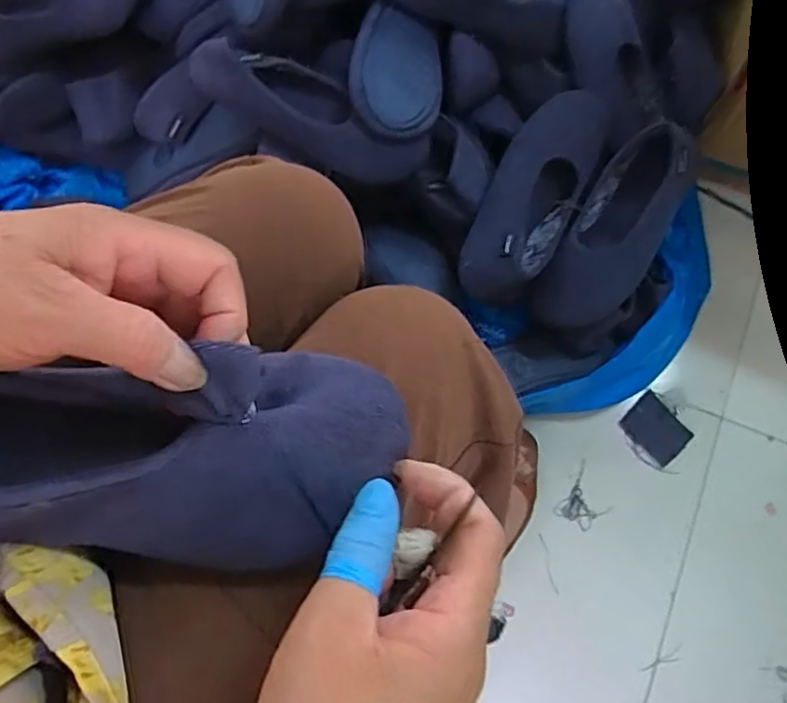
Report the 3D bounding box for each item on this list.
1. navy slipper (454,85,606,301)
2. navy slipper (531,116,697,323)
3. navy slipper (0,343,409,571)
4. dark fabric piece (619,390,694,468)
[{"bbox_3d":[0.153,-0.168,0.702,0.096,0.086,0.254,28,88,7],"label":"navy slipper"},{"bbox_3d":[0.243,-0.130,0.682,0.095,0.059,0.233,33,90,7],"label":"navy slipper"},{"bbox_3d":[-0.109,0.043,0.247,0.223,0.065,0.083,1,75,-12],"label":"navy slipper"},{"bbox_3d":[0.328,0.097,0.785,0.060,0.005,0.076,-41,79,-11],"label":"dark fabric piece"}]

